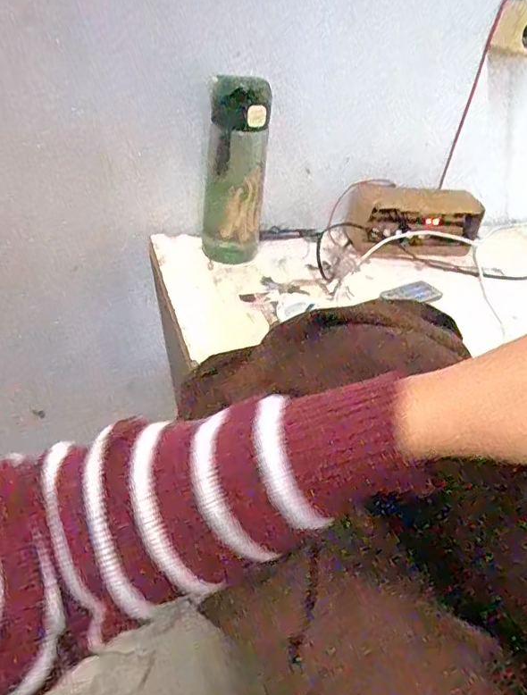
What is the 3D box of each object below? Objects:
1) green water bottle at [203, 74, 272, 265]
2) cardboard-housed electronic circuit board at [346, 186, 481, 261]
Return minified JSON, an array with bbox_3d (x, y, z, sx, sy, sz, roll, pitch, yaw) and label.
[{"bbox_3d":[-0.034,-0.208,0.664,0.072,0.221,0.080,1,37,-9],"label":"green water bottle"},{"bbox_3d":[0.218,-0.191,0.802,0.185,0.082,0.096,-4,38,-16],"label":"cardboard-housed electronic circuit board"}]

